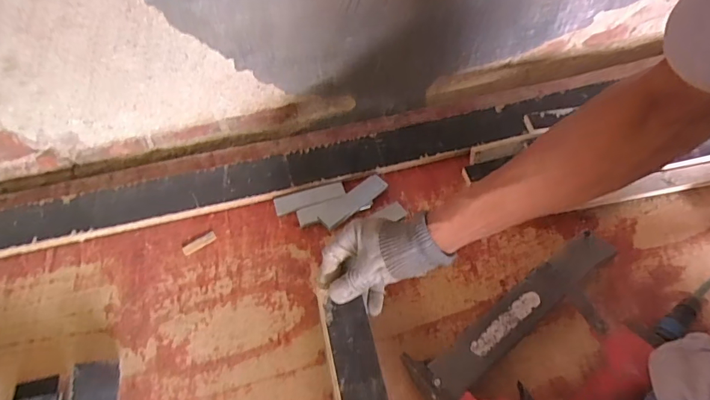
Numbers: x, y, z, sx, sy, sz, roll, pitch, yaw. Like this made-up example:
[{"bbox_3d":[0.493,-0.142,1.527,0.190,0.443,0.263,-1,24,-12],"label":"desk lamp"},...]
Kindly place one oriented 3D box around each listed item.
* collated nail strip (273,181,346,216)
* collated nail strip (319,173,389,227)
[{"bbox_3d":[-0.065,-0.005,0.639,0.101,0.009,0.025,-17,58,-11],"label":"collated nail strip"},{"bbox_3d":[-0.002,0.000,0.627,0.106,0.005,0.030,-36,65,-17],"label":"collated nail strip"}]

